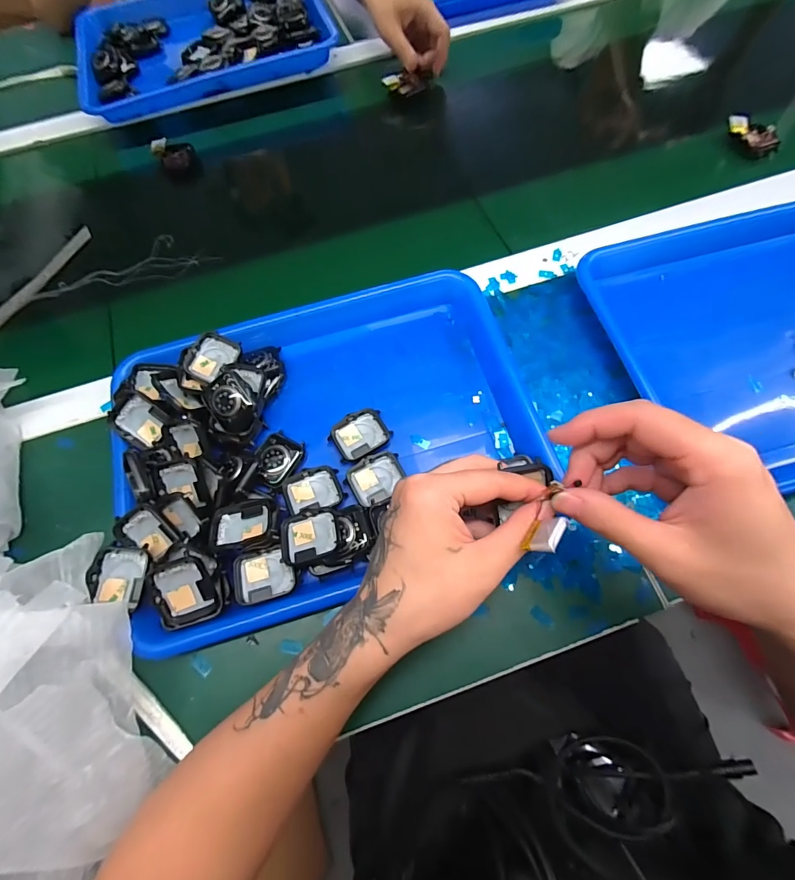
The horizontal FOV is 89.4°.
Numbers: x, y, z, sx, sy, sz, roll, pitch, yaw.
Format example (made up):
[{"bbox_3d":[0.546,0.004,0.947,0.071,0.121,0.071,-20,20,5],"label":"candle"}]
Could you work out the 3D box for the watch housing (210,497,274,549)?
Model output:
[{"bbox_3d":[-0.113,0.061,0.295,0.044,0.014,0.042,-8,52,-11],"label":"watch housing"}]

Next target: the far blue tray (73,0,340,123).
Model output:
[{"bbox_3d":[-0.269,-0.559,0.552,0.324,0.034,0.244,-20,69,-5],"label":"far blue tray"}]

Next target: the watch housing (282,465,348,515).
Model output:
[{"bbox_3d":[-0.067,0.039,0.323,0.045,0.007,0.033,-12,69,-2],"label":"watch housing"}]

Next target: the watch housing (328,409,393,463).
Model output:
[{"bbox_3d":[-0.031,-0.004,0.337,0.046,0.007,0.037,-28,70,-8],"label":"watch housing"}]

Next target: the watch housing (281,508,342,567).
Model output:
[{"bbox_3d":[-0.064,0.069,0.292,0.043,0.009,0.037,-13,69,-2],"label":"watch housing"}]

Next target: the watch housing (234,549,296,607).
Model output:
[{"bbox_3d":[-0.096,0.098,0.293,0.041,0.012,0.035,-16,69,-3],"label":"watch housing"}]

